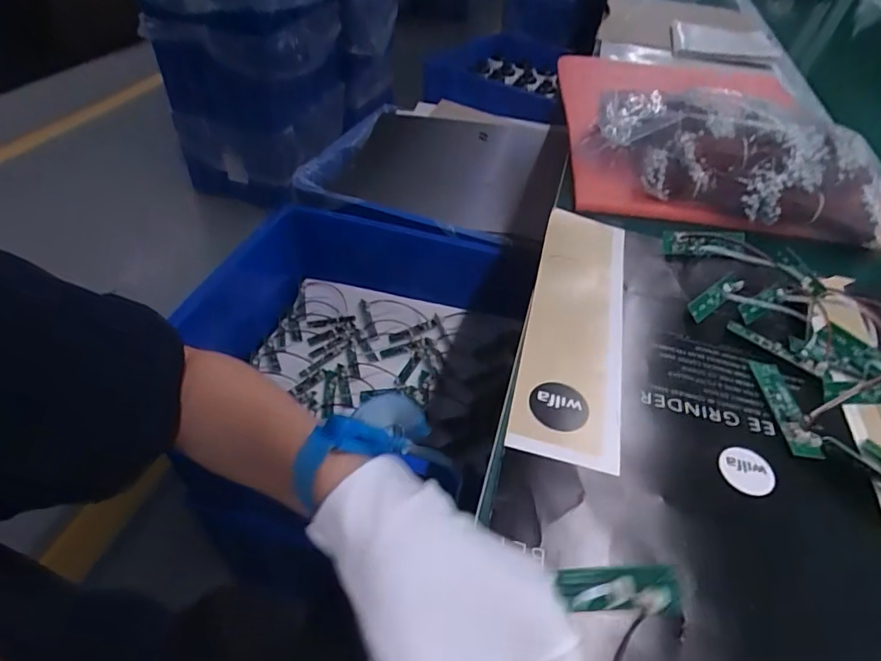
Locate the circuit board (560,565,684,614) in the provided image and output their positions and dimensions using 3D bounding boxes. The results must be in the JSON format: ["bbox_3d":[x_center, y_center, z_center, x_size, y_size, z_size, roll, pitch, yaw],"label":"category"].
[{"bbox_3d":[0.074,0.108,0.211,0.047,0.010,0.016,-13,40,23],"label":"circuit board"}]

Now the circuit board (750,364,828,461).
[{"bbox_3d":[0.251,0.053,0.369,0.022,0.011,0.085,6,45,1],"label":"circuit board"}]

